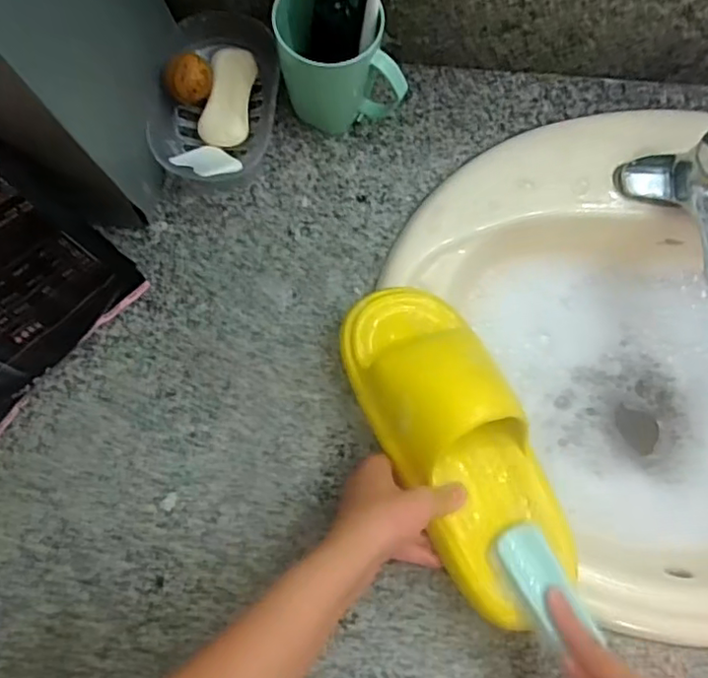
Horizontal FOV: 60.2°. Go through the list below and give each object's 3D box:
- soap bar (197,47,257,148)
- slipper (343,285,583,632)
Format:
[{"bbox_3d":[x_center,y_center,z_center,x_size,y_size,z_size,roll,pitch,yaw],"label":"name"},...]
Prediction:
[{"bbox_3d":[-0.109,-0.209,0.529,0.043,0.014,0.083,10,92,1],"label":"soap bar"},{"bbox_3d":[0.081,0.079,0.454,0.101,0.077,0.253,-27,89,-6],"label":"slipper"}]

